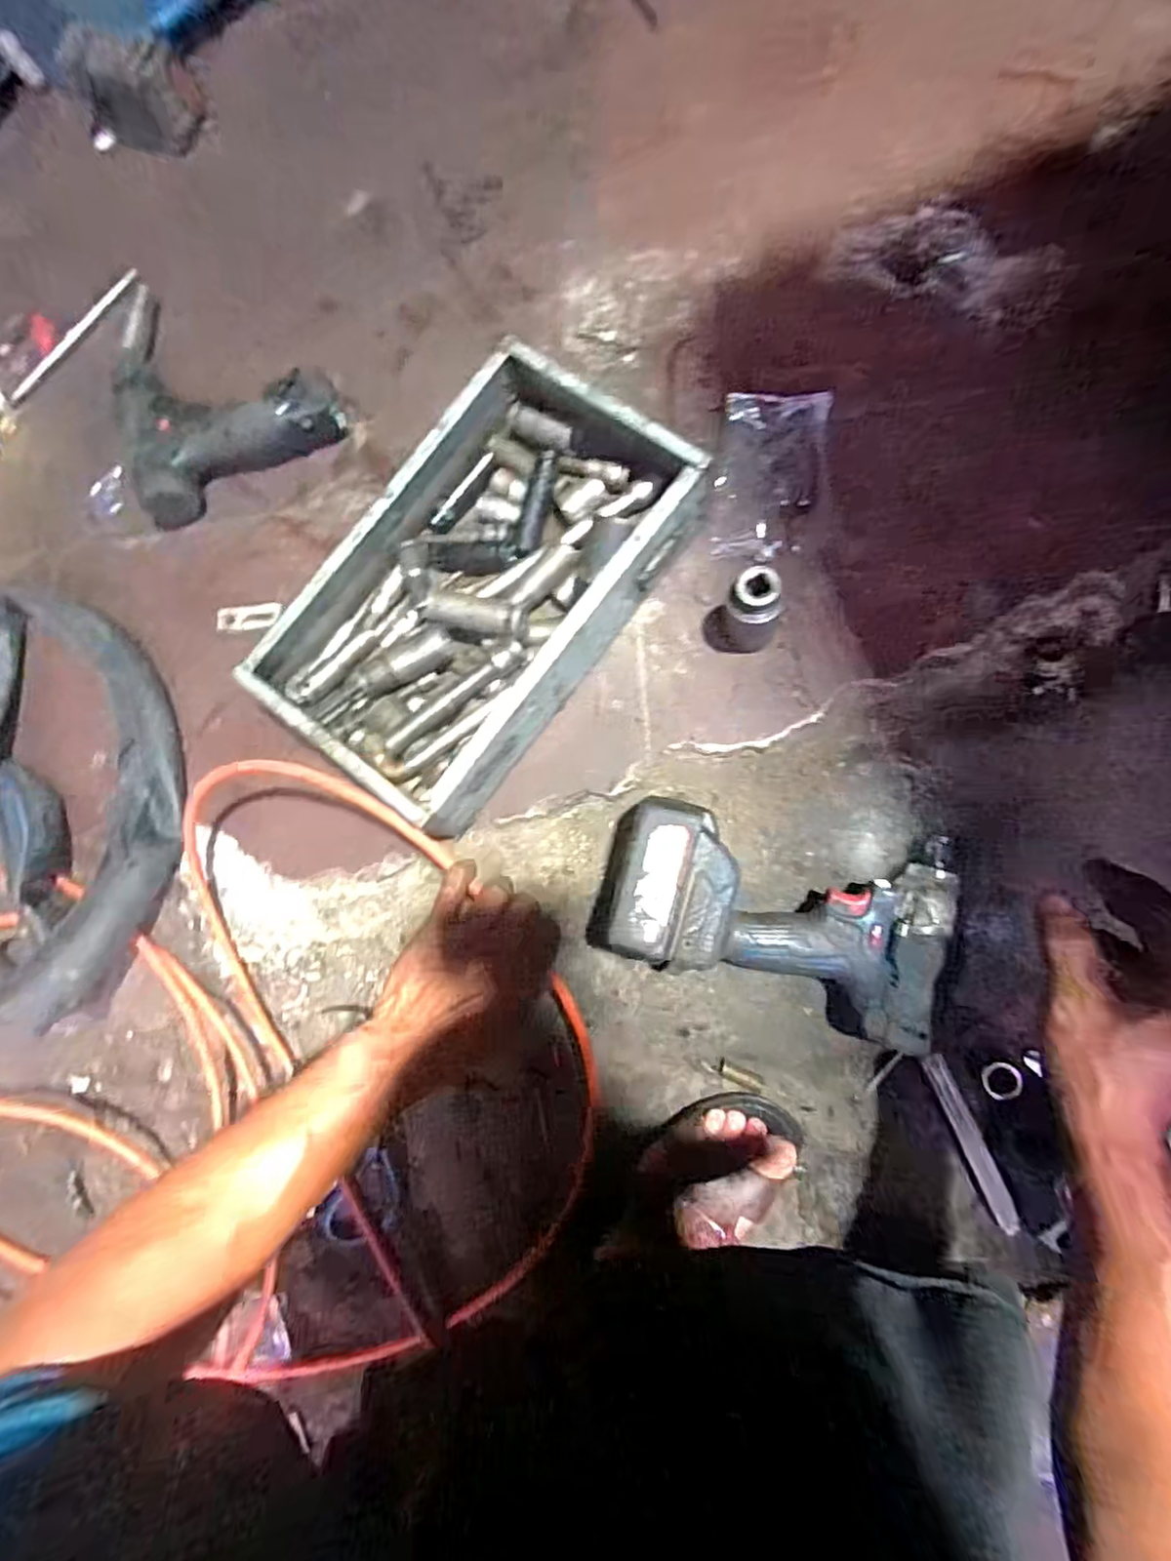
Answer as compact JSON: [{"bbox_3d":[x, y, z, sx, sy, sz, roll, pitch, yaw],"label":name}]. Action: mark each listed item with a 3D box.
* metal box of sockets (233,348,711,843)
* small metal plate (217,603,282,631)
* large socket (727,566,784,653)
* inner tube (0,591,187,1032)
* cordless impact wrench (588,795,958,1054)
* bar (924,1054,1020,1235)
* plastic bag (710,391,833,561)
[{"bbox_3d":[-0.082,-0.153,0.506,0.211,0.070,0.334,37,88,12],"label":"metal box of sockets"},{"bbox_3d":[-0.308,-0.150,0.590,0.056,0.006,0.022,-14,84,-10],"label":"small metal plate"},{"bbox_3d":[0.127,-0.129,0.472,0.041,0.074,0.041,-1,81,9],"label":"large socket"},{"bbox_3d":[-0.456,-0.001,0.542,0.192,0.110,0.375,-10,80,7],"label":"inner tube"},{"bbox_3d":[0.134,0.083,0.467,0.250,0.076,0.141,19,91,5],"label":"cordless impact wrench"},{"bbox_3d":[0.293,0.273,0.486,0.016,0.011,0.136,-24,78,4],"label":"bar"},{"bbox_3d":[0.149,-0.248,0.520,0.081,0.007,0.143,7,80,17],"label":"plastic bag"}]

